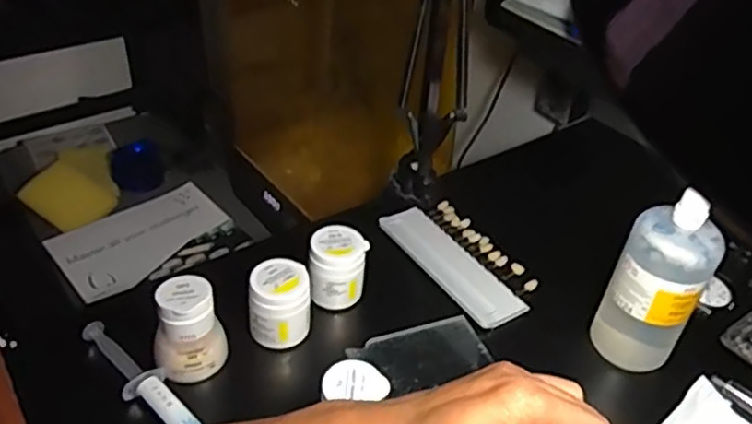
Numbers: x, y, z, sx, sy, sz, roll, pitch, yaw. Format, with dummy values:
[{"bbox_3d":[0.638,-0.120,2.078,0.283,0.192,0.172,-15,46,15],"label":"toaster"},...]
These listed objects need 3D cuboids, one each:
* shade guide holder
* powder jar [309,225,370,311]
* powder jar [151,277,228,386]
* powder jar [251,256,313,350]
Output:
[{"bbox_3d":[0.066,0.044,0.573,0.055,0.014,0.152,-21,46,-29],"label":"shade guide holder"},{"bbox_3d":[-0.030,0.044,0.522,0.044,0.051,0.043,3,39,-3],"label":"powder jar"},{"bbox_3d":[-0.130,0.082,0.454,0.046,0.069,0.038,-9,41,-17],"label":"powder jar"},{"bbox_3d":[-0.070,0.071,0.488,0.042,0.060,0.042,3,39,-3],"label":"powder jar"}]

